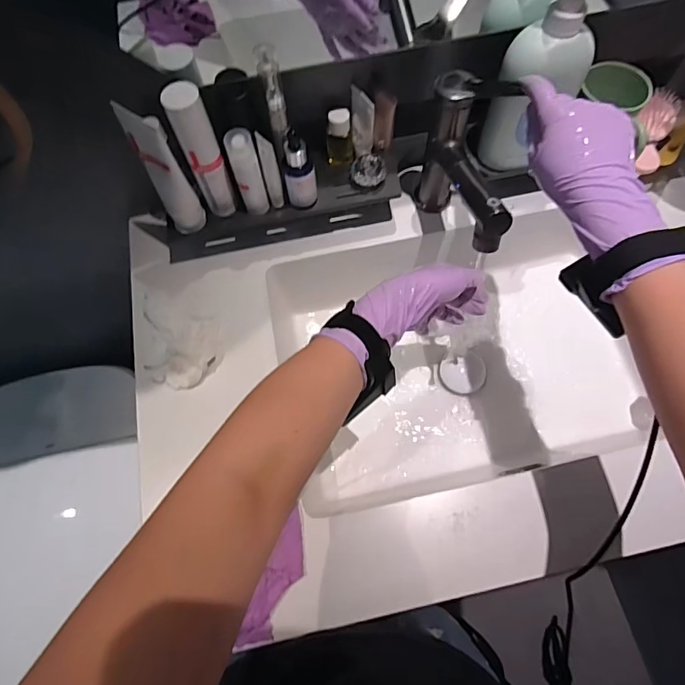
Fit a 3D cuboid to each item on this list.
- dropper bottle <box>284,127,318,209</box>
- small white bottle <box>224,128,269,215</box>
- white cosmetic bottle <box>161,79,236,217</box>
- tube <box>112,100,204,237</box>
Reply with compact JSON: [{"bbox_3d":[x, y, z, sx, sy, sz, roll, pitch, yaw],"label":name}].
[{"bbox_3d":[-0.050,-0.199,0.532,0.036,0.095,0.030,-2,67,1],"label":"dropper bottle"},{"bbox_3d":[-0.109,-0.195,0.529,0.030,0.109,0.026,-13,67,-4],"label":"small white bottle"},{"bbox_3d":[-0.153,-0.208,0.507,0.037,0.159,0.029,-20,68,-7],"label":"white cosmetic bottle"},{"bbox_3d":[-0.196,-0.187,0.506,0.052,0.158,0.035,24,64,11],"label":"tube"}]

